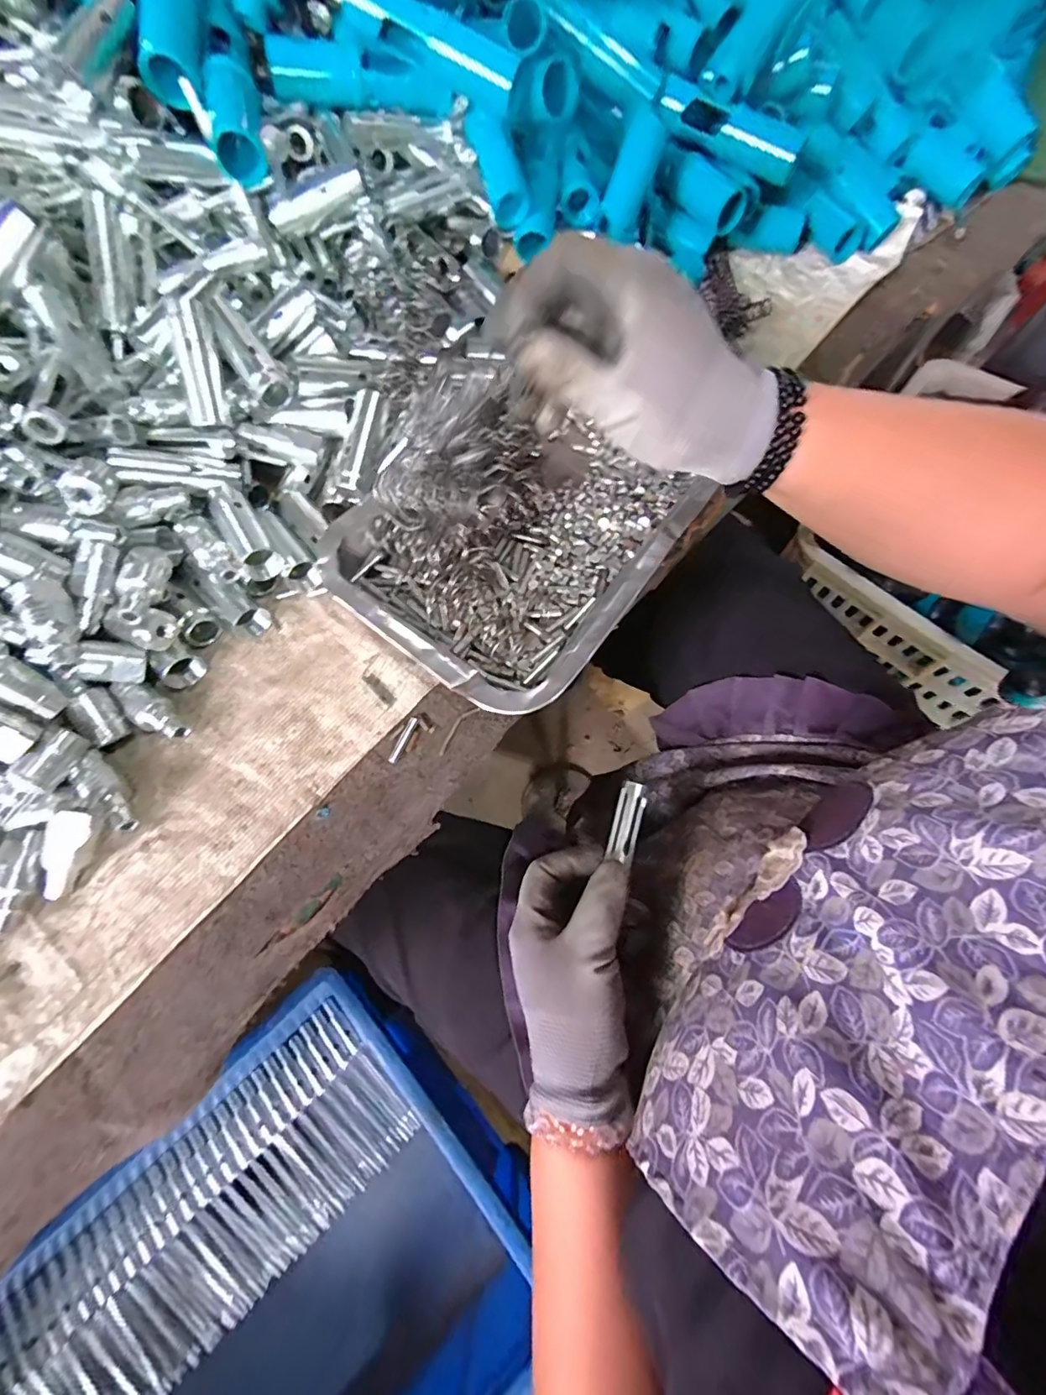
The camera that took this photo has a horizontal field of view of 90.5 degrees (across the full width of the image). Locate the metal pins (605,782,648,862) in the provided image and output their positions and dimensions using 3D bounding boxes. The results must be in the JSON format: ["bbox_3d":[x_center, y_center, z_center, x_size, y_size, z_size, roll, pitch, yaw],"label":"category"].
[{"bbox_3d":[0.071,0.083,0.350,0.018,0.008,0.051,15,73,7],"label":"metal pins"}]

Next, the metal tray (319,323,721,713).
[{"bbox_3d":[-0.004,-0.115,0.343,0.187,0.038,0.230,33,73,13],"label":"metal tray"}]

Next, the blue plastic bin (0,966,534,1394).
[{"bbox_3d":[-0.201,0.455,0.385,0.404,0.114,0.280,-41,74,-14],"label":"blue plastic bin"}]

